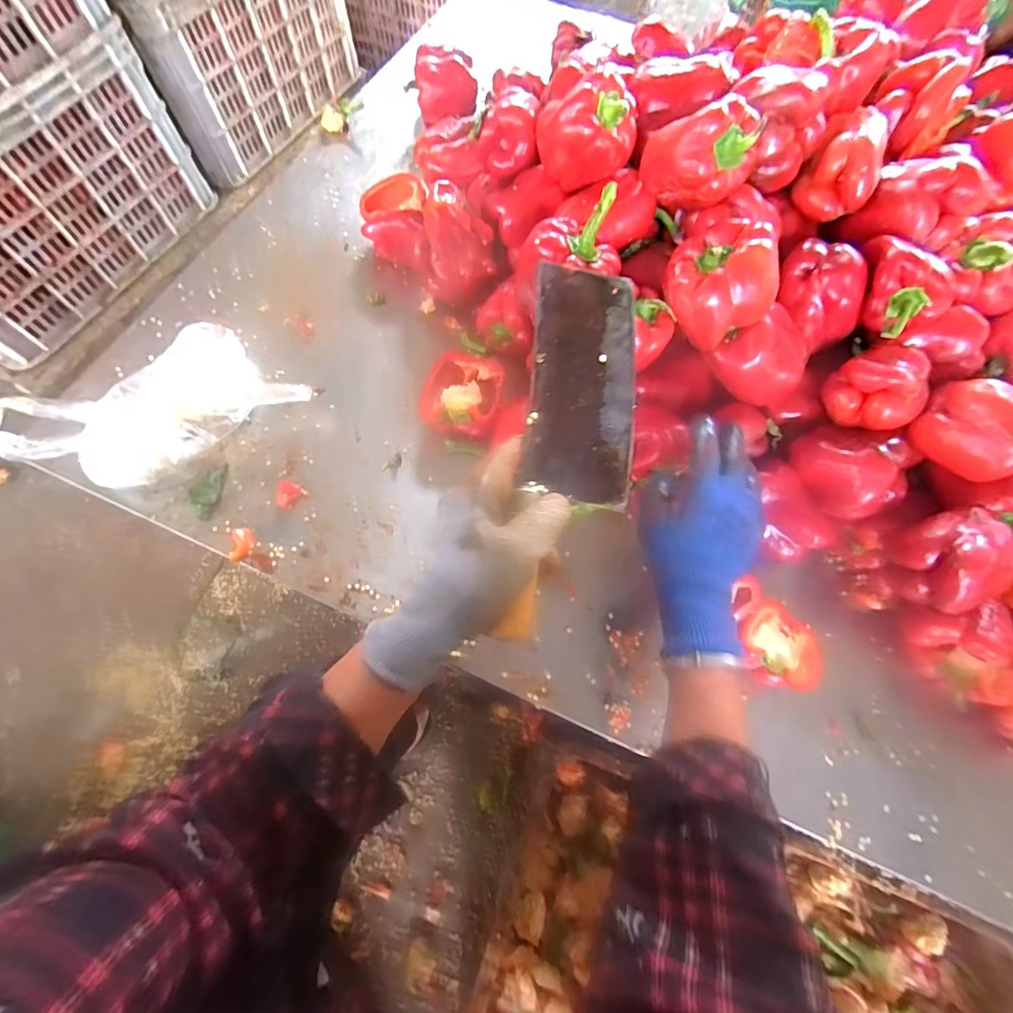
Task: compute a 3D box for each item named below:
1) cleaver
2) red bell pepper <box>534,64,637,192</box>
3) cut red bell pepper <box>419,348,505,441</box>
[{"bbox_3d":[0.049,-0.030,0.327,0.080,0.029,0.248,9,88,1],"label":"cleaver"},{"bbox_3d":[0.079,-0.361,0.453,0.092,0.070,0.065,1,69,-2],"label":"red bell pepper"},{"bbox_3d":[-0.047,-0.123,0.524,0.091,0.044,0.091,1,69,-2],"label":"cut red bell pepper"}]

